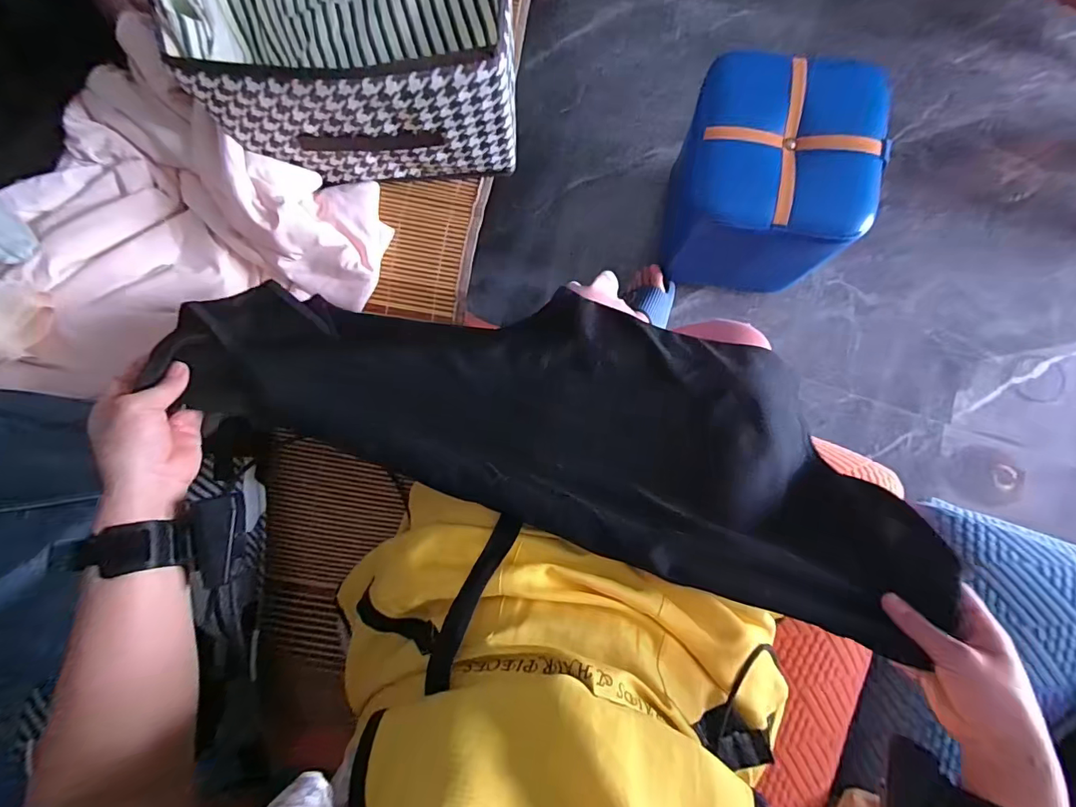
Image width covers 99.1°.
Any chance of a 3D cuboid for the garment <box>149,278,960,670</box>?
[{"bbox_3d":[0.022,0.013,0.443,0.669,0.100,0.232,16,87,4],"label":"garment"}]

